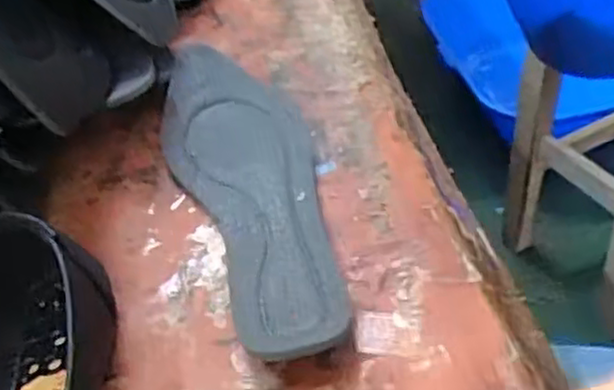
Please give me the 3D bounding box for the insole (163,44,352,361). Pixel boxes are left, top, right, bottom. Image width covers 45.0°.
[{"bbox_3d":[-0.029,-0.008,0.422,0.080,0.025,0.245,-19,45,-8],"label":"insole"}]

